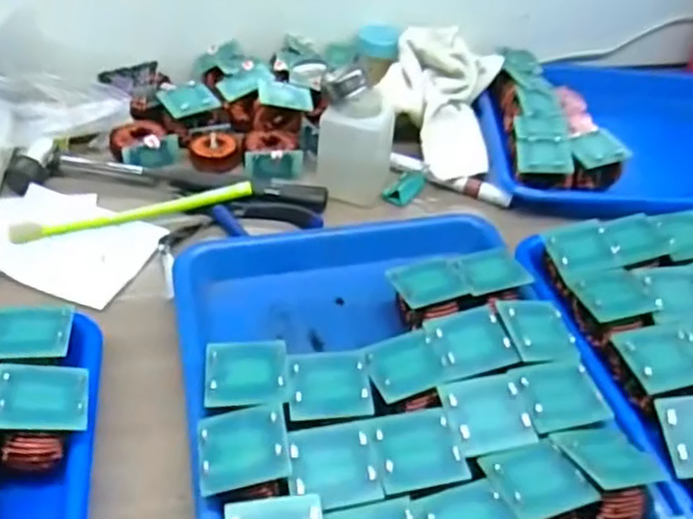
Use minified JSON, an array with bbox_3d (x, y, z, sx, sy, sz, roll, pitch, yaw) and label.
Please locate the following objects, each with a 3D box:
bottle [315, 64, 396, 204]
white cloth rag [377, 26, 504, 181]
[{"bbox_3d":[0.008,-0.101,0.560,0.062,0.106,0.044,6,43,1],"label":"bottle"},{"bbox_3d":[0.090,-0.158,0.637,0.105,0.067,0.166,11,43,6],"label":"white cloth rag"}]

